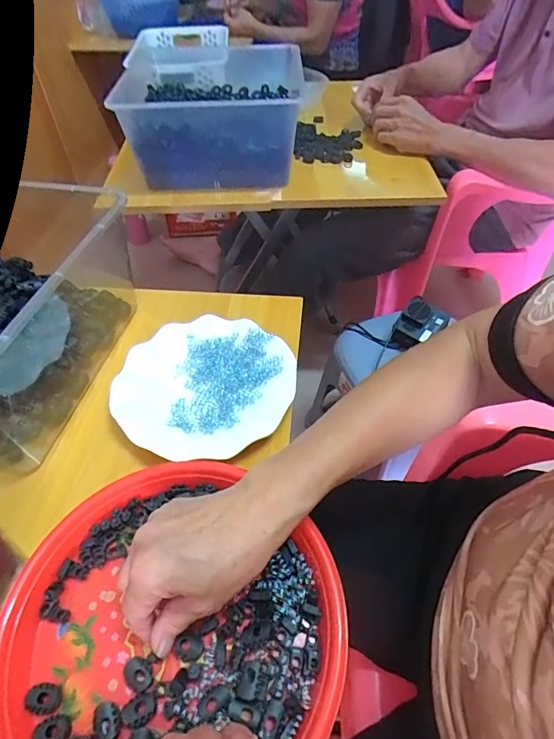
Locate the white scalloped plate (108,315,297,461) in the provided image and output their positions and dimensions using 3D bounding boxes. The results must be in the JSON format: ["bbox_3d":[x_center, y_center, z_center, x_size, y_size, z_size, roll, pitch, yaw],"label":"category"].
[{"bbox_3d":[-0.076,0.014,0.455,0.171,0.024,0.177,0,50,0],"label":"white scalloped plate"}]

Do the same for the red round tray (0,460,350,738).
[{"bbox_3d":[-0.077,0.178,0.318,0.239,0.027,0.221,0,50,0],"label":"red round tray"}]

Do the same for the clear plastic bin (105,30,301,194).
[{"bbox_3d":[-0.118,-0.463,0.780,0.315,0.138,0.333,3,50,3],"label":"clear plastic bin"}]

